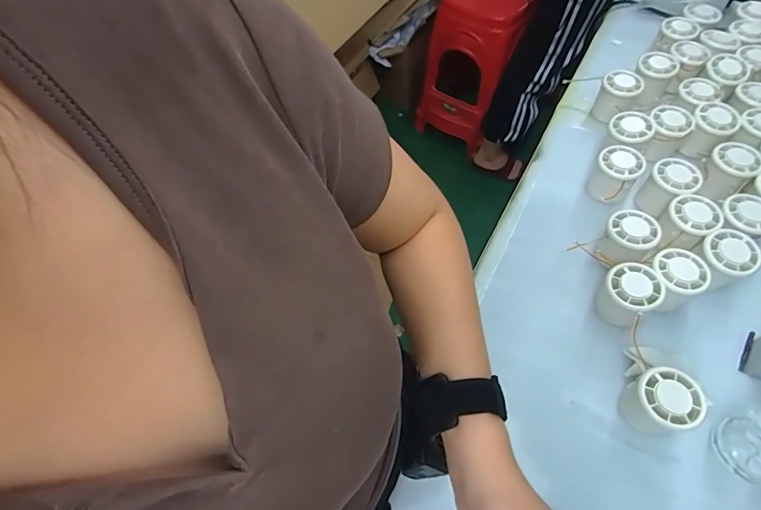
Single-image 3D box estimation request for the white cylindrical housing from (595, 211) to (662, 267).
[{"bbox_3d":[0.287,-0.019,0.489,0.061,0.037,0.051,-41,65,-18],"label":"white cylindrical housing"}]

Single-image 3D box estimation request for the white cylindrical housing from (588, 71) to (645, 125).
[{"bbox_3d":[0.354,-0.238,0.630,0.052,0.058,0.053,-2,59,3],"label":"white cylindrical housing"}]

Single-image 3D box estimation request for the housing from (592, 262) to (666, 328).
[{"bbox_3d":[0.272,0.044,0.466,0.051,0.055,0.052,-2,59,3],"label":"housing"}]

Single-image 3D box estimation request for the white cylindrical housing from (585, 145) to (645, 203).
[{"bbox_3d":[0.309,-0.106,0.556,0.053,0.058,0.056,-2,59,3],"label":"white cylindrical housing"}]

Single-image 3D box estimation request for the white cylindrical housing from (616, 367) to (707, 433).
[{"bbox_3d":[0.269,0.142,0.405,0.050,0.054,0.051,-2,59,3],"label":"white cylindrical housing"}]

